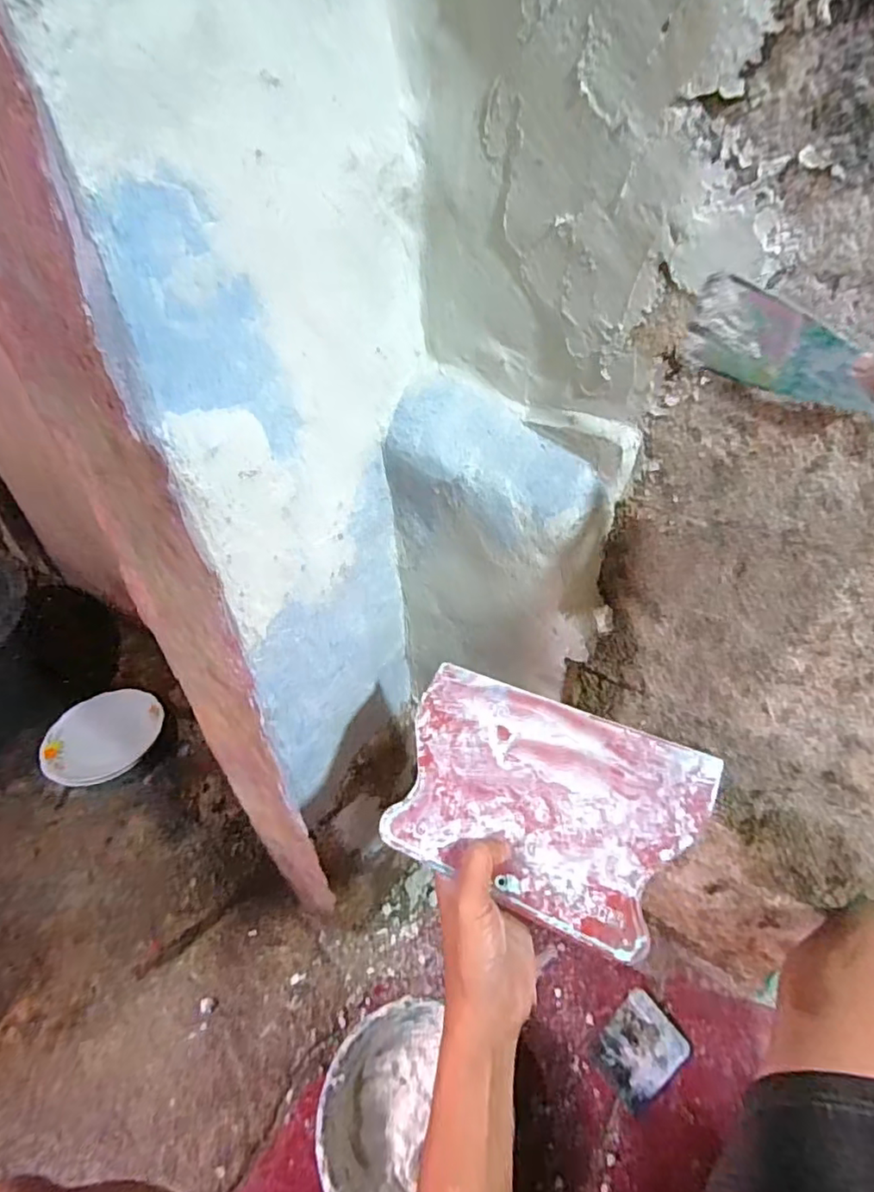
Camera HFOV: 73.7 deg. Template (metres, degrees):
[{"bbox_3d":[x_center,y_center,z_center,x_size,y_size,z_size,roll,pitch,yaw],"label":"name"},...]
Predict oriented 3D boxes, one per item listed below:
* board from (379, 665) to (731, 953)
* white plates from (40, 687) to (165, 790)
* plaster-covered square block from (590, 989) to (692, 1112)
[{"bbox_3d":[0.069,0.136,0.398,0.203,0.004,0.138,17,58,22],"label":"board"},{"bbox_3d":[-0.605,0.257,1.058,0.185,0.048,0.178,-2,43,2],"label":"white plates"},{"bbox_3d":[0.236,0.528,0.677,0.100,0.012,0.079,-32,50,-26],"label":"plaster-covered square block"}]

